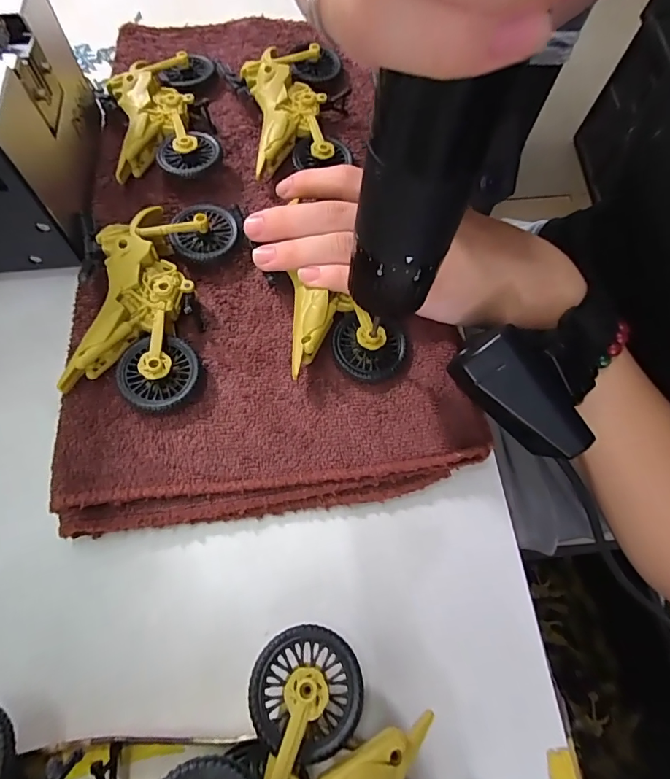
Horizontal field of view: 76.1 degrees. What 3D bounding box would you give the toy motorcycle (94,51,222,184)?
[{"bbox_3d":[-0.111,-0.171,0.266,0.072,0.024,0.107,-7,68,-6],"label":"toy motorcycle"}]

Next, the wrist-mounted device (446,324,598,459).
[{"bbox_3d":[0.086,0.006,0.203,0.068,0.027,0.028,46,72,0],"label":"wrist-mounted device"}]

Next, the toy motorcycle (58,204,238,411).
[{"bbox_3d":[-0.095,-0.048,0.216,0.072,0.024,0.115,3,67,-2],"label":"toy motorcycle"}]

